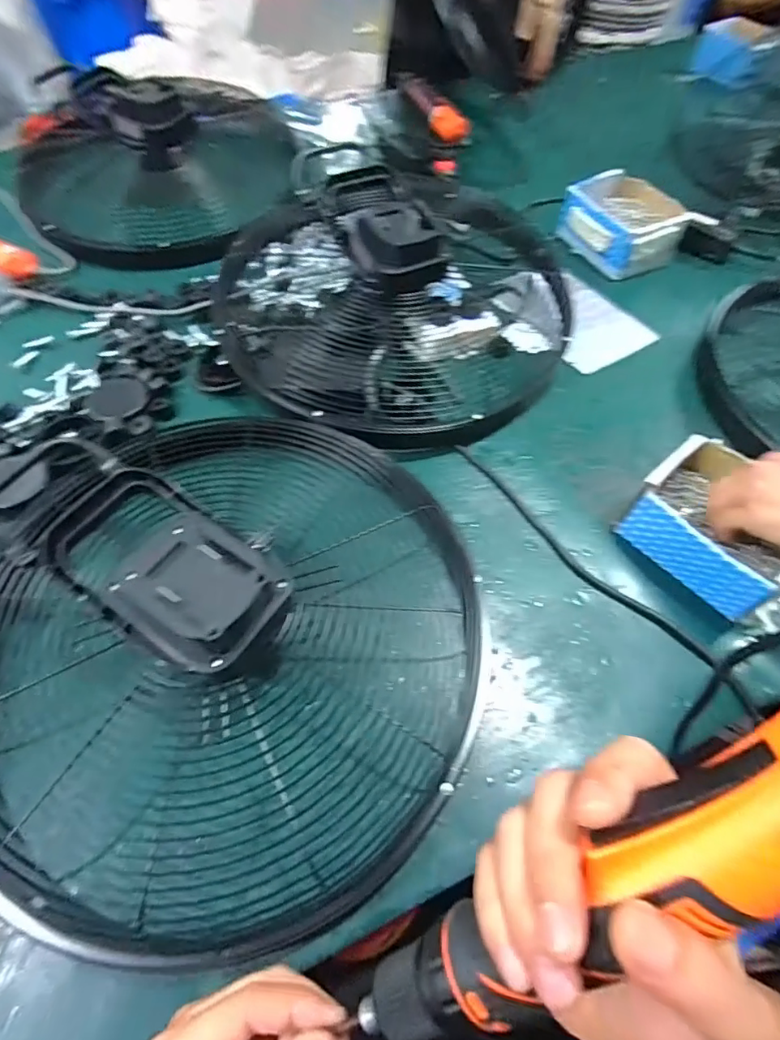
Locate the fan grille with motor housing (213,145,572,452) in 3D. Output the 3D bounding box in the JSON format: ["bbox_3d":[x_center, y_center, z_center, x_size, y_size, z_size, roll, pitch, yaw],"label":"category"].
[{"bbox_3d":[0.006,-0.292,0.629,0.421,0.139,0.400,0,58,-1],"label":"fan grille with motor housing"}]

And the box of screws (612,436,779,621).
[{"bbox_3d":[0.306,0.005,0.489,0.111,0.071,0.137,-32,64,-19],"label":"box of screws"}]

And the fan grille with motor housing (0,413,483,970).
[{"bbox_3d":[-0.136,0.089,0.402,0.418,0.128,0.395,-13,59,-9],"label":"fan grille with motor housing"}]

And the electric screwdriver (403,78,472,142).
[{"bbox_3d":[0.078,-0.758,0.957,0.060,0.049,0.205,-19,60,-12],"label":"electric screwdriver"}]

